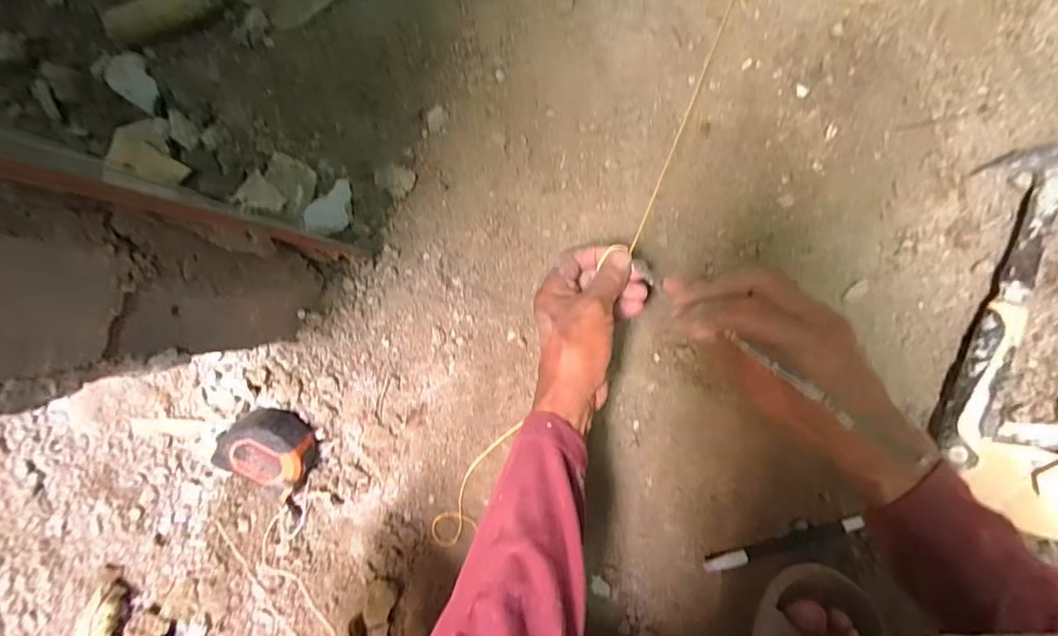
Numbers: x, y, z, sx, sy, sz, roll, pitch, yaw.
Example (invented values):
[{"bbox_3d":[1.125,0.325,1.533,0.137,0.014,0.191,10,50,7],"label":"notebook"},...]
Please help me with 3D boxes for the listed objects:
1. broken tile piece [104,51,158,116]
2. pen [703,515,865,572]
[{"bbox_3d":[-0.442,-0.264,0.561,0.043,0.007,0.090,-37,78,-10],"label":"broken tile piece"},{"bbox_3d":[0.218,0.195,0.426,0.137,0.019,0.014,-18,87,9],"label":"pen"}]

